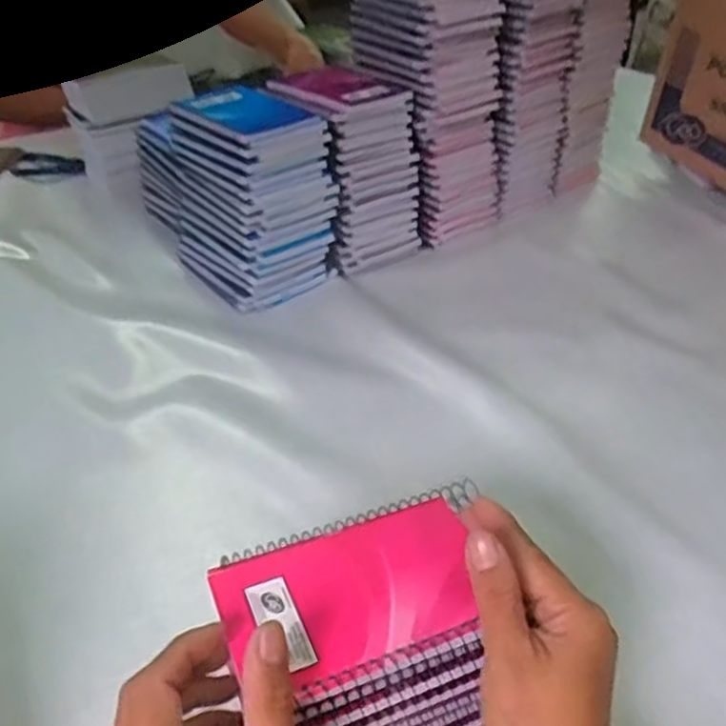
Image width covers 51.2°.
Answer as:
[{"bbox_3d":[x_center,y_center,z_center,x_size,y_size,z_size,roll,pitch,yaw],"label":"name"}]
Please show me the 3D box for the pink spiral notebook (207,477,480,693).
[{"bbox_3d":[0.003,0.104,0.369,0.143,0.010,0.087,-13,37,-17],"label":"pink spiral notebook"}]

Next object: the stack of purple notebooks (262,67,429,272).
[{"bbox_3d":[-0.028,-0.214,0.800,0.115,0.176,0.187,-17,39,-21],"label":"stack of purple notebooks"}]

